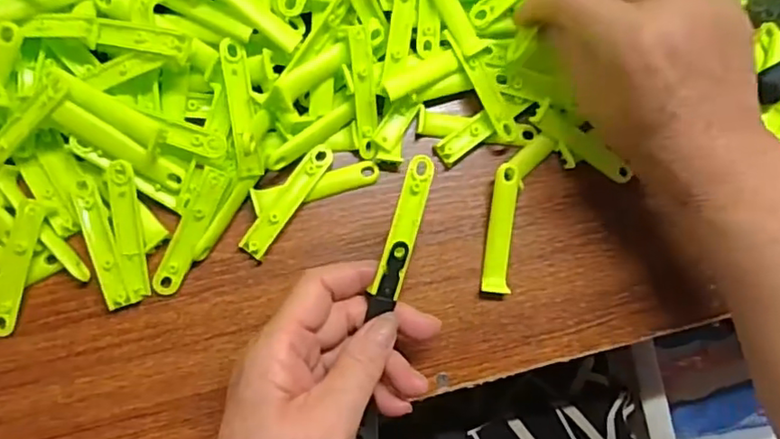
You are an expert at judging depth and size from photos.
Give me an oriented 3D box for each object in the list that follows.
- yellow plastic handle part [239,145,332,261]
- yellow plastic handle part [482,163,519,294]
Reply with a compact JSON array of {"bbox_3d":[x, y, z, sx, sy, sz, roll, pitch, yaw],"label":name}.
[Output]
[{"bbox_3d":[-0.059,-0.011,0.343,0.015,0.005,0.074,35,82,-1],"label":"yellow plastic handle part"},{"bbox_3d":[0.066,0.006,0.355,0.016,0.005,0.076,4,84,-5],"label":"yellow plastic handle part"}]

